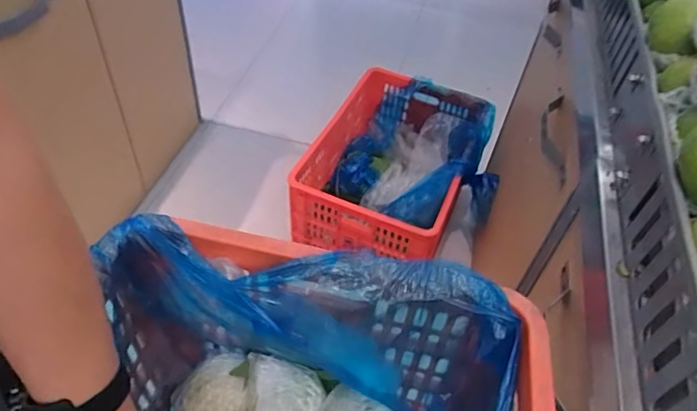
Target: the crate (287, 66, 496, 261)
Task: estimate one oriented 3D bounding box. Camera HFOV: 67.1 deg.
[{"bbox_3d":[0.135,-0.121,1.522,0.430,0.232,0.573,19,50,12],"label":"crate"}]

